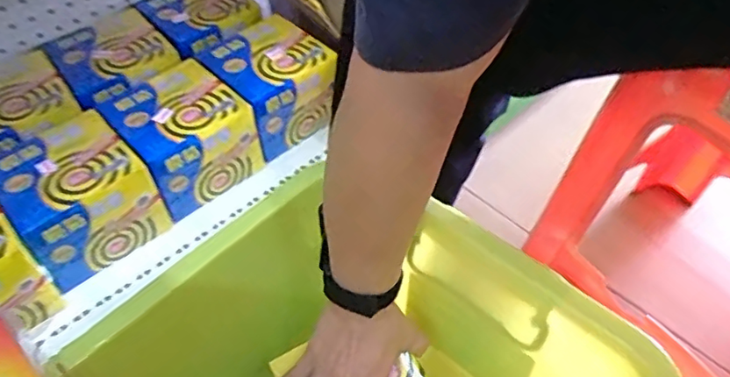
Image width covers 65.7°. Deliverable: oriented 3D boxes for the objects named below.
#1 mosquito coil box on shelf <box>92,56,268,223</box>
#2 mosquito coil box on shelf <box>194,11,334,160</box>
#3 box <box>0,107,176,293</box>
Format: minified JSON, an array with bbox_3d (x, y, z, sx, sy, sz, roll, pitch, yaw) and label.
[{"bbox_3d":[-0.223,-0.066,0.696,0.133,0.103,0.136,-36,57,-26],"label":"mosquito coil box on shelf"},{"bbox_3d":[-0.126,-0.137,0.756,0.132,0.105,0.141,-37,58,-26],"label":"mosquito coil box on shelf"},{"bbox_3d":[-0.323,0.008,0.636,0.134,0.101,0.138,-36,57,-26],"label":"box"}]

